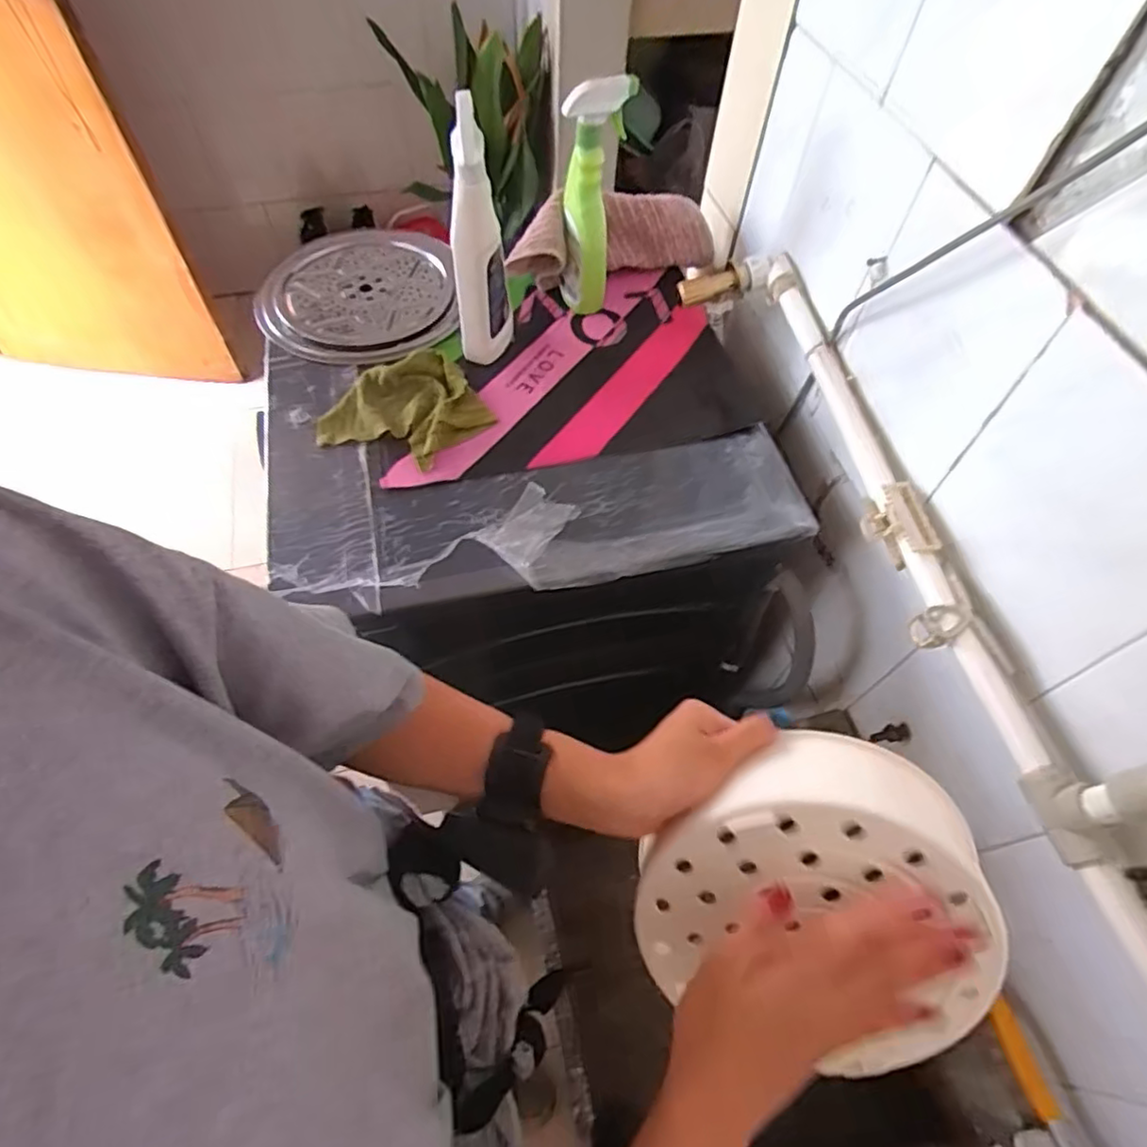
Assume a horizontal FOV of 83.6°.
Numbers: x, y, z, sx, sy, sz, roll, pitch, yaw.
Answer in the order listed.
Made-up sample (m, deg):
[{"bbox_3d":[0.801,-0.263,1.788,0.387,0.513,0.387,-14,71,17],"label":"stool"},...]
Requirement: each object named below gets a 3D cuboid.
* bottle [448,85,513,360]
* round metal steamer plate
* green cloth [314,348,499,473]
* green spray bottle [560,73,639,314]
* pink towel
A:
[{"bbox_3d":[-0.100,-0.347,0.681,0.057,0.242,0.060,-2,58,-4],"label":"bottle"},{"bbox_3d":[-0.269,-0.354,0.809,0.231,0.021,0.249,1,58,-2],"label":"round metal steamer plate"},{"bbox_3d":[-0.186,-0.180,0.707,0.137,0.031,0.169,41,65,20],"label":"green cloth"},{"bbox_3d":[0.021,-0.421,0.737,0.059,0.244,0.066,11,58,4],"label":"green spray bottle"},{"bbox_3d":[0.052,-0.417,0.808,0.290,0.119,0.050,-23,62,-16],"label":"pink towel"}]

